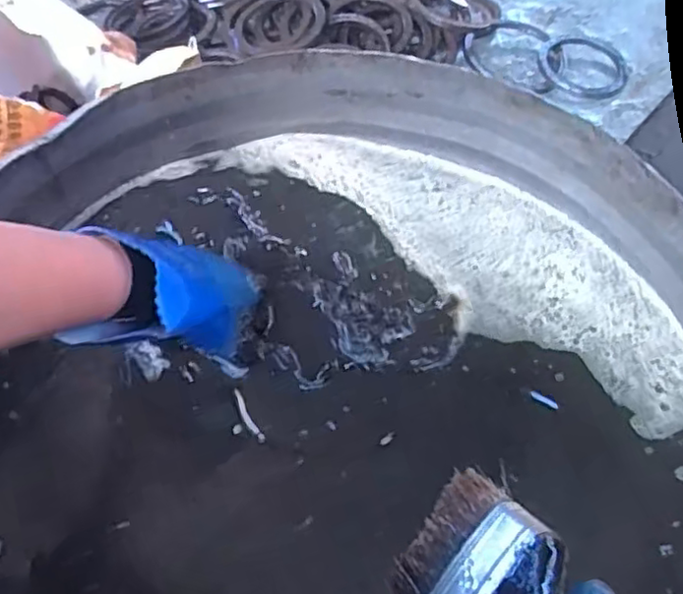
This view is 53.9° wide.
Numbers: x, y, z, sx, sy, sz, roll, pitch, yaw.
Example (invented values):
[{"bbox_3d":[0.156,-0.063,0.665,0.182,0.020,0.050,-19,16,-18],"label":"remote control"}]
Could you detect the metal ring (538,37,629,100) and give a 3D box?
[{"bbox_3d":[0.388,-0.369,1.062,0.136,0.019,0.138,0,53,0],"label":"metal ring"}]

